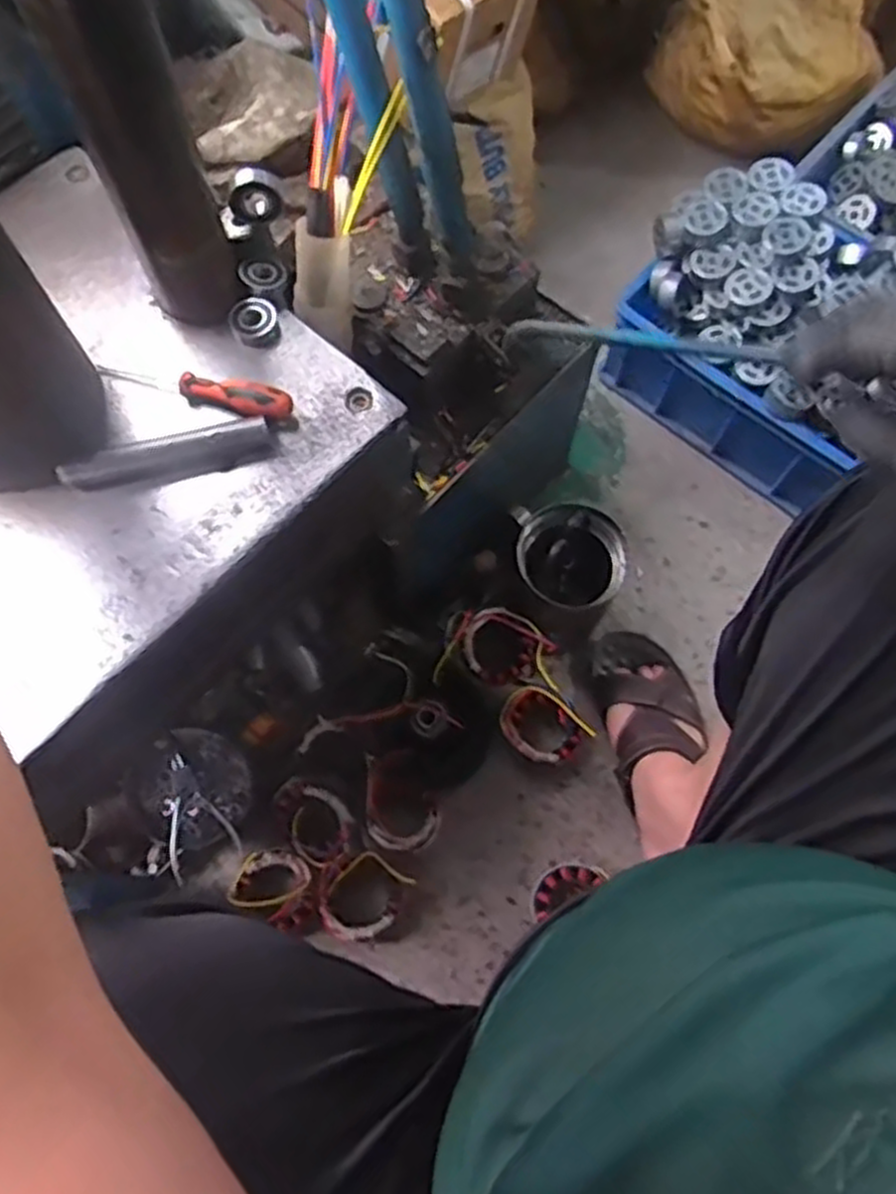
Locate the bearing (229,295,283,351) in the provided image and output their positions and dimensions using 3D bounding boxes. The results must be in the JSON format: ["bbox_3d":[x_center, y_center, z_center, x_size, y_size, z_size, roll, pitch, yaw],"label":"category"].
[{"bbox_3d":[-0.142,-0.202,0.588,0.035,0.019,0.040,-19,70,-7],"label":"bearing"}]

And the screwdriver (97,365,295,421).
[{"bbox_3d":[-0.180,-0.154,0.568,0.146,0.026,0.026,21,71,8],"label":"screwdriver"}]

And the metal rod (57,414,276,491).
[{"bbox_3d":[-0.190,-0.096,0.546,0.140,0.019,0.027,-11,70,-4],"label":"metal rod"}]

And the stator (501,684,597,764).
[{"bbox_3d":[0.109,0.148,0.917,0.089,0.050,0.093,0,69,0],"label":"stator"}]

